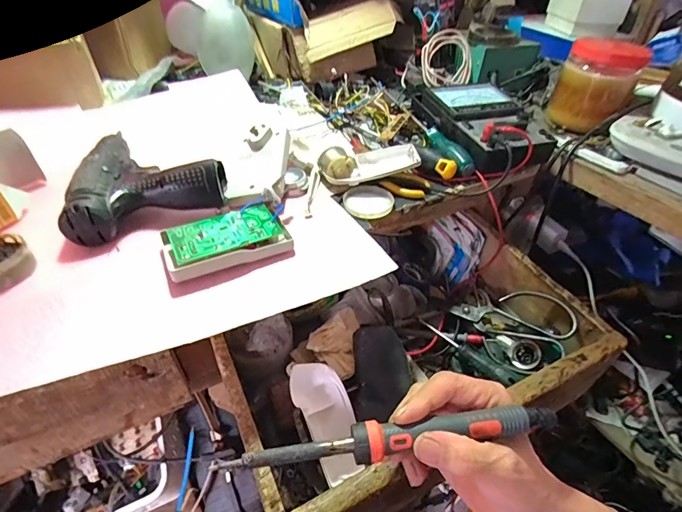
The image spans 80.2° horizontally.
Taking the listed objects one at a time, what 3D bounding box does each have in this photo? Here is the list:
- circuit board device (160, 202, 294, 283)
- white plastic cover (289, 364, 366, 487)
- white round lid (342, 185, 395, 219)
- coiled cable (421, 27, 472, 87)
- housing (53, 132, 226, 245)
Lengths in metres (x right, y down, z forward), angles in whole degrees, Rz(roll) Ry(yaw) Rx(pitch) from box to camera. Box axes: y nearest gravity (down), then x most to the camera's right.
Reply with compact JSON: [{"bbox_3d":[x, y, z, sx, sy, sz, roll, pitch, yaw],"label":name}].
[{"bbox_3d":[-0.109,-0.018,0.387,0.111,0.023,0.063,-18,45,-22],"label":"circuit board device"},{"bbox_3d":[-0.012,0.160,0.401,0.052,0.015,0.111,-17,69,-17],"label":"white plastic cover"},{"bbox_3d":[0.031,-0.062,0.459,0.057,0.004,0.053,1,41,-1],"label":"white round lid"},{"bbox_3d":[0.171,-0.323,0.665,0.079,0.086,0.030,-15,9,-4],"label":"coiled cable"},{"bbox_3d":[-0.216,-0.100,0.443,0.154,0.041,0.180,-15,44,-19],"label":"housing"}]

